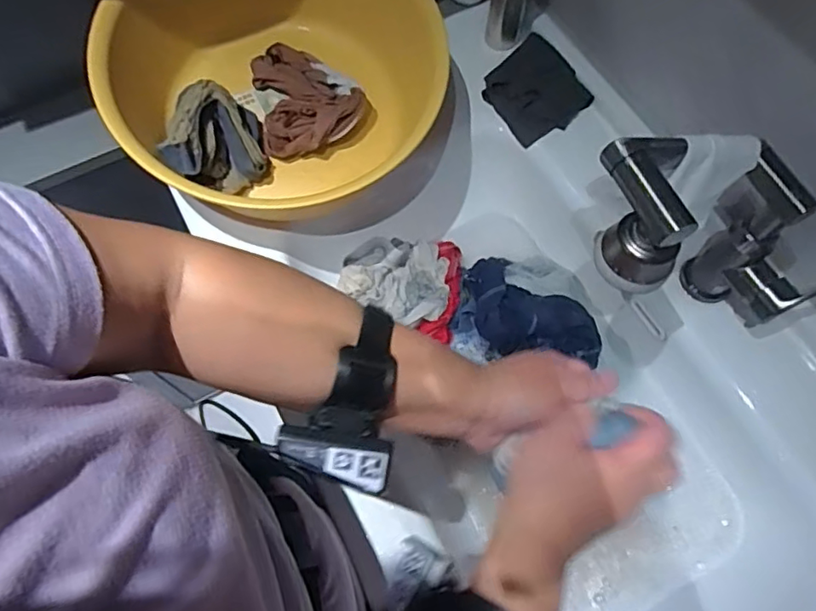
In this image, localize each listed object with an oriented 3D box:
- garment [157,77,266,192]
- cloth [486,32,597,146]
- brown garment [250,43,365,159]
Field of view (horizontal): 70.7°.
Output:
[{"bbox_3d":[-0.206,-0.177,0.602,0.099,0.070,0.092,-18,68,-7],"label":"garment"},{"bbox_3d":[0.151,-0.258,0.691,0.109,0.027,0.114,-35,71,-14],"label":"cloth"},{"bbox_3d":[-0.112,-0.235,0.643,0.111,0.041,0.130,-12,68,-5],"label":"brown garment"}]

